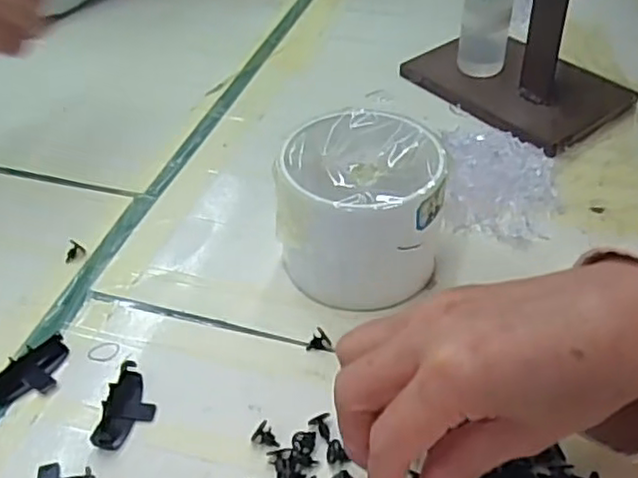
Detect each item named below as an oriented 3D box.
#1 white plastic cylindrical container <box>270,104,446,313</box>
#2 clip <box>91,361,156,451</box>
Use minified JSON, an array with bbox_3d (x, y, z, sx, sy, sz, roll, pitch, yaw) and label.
[{"bbox_3d":[0.021,-0.015,0.367,0.085,0.072,0.088,0,43,2],"label":"white plastic cylindrical container"},{"bbox_3d":[-0.089,0.077,0.317,0.021,0.011,0.045,5,43,7],"label":"clip"}]

